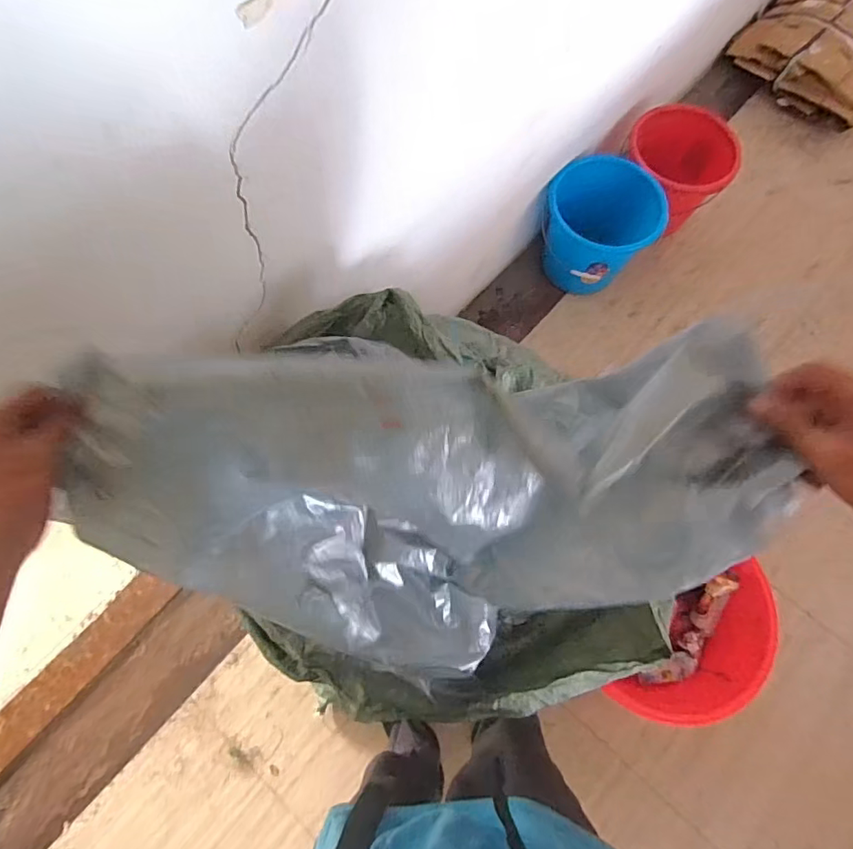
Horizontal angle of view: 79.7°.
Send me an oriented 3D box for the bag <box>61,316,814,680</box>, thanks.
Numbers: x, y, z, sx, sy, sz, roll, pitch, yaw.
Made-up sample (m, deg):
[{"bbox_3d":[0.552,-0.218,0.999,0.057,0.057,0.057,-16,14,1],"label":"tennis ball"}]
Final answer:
[{"bbox_3d":[-0.006,0.103,0.460,0.509,0.335,0.236,-4,72,-1],"label":"bag"}]

